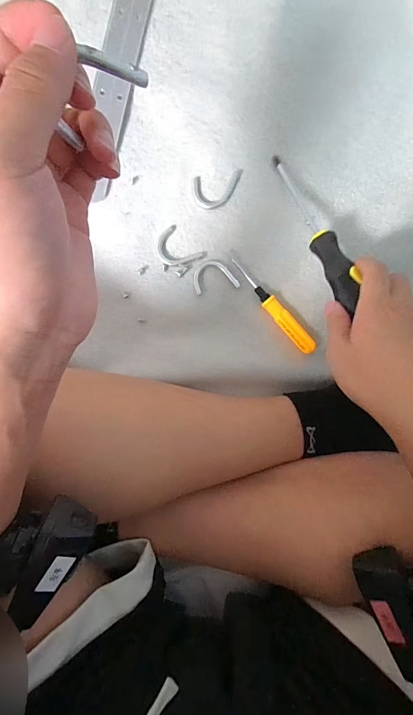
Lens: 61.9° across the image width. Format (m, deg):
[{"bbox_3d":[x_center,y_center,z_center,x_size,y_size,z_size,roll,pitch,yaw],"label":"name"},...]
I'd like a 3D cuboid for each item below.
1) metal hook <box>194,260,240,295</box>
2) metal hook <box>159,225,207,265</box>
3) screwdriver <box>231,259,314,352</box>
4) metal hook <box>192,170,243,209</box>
[{"bbox_3d":[0.008,-0.082,0.342,0.043,0.004,0.031,-11,91,-1],"label":"metal hook"},{"bbox_3d":[-0.028,-0.106,0.342,0.046,0.004,0.034,42,90,-1],"label":"metal hook"},{"bbox_3d":[0.066,-0.051,0.339,0.015,0.010,0.114,-40,91,0],"label":"screwdriver"},{"bbox_3d":[0.011,-0.164,0.338,0.048,0.005,0.032,-7,91,-1],"label":"metal hook"}]

